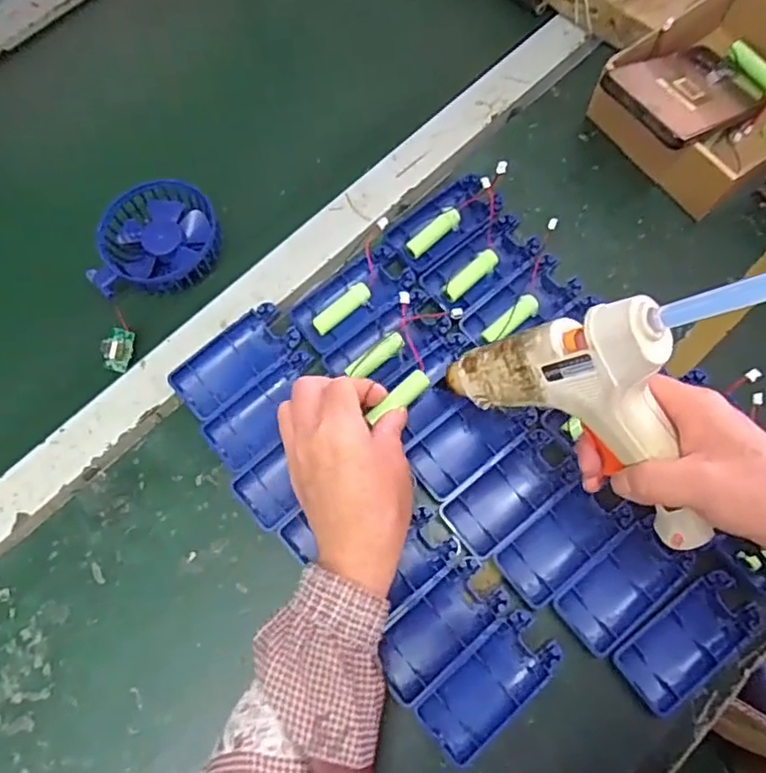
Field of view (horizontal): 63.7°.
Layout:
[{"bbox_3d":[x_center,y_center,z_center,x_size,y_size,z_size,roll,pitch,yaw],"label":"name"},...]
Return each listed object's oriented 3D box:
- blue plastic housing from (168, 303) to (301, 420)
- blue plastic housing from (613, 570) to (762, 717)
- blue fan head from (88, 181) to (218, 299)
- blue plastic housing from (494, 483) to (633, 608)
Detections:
[{"bbox_3d":[-0.108,-0.019,0.454,0.093,0.013,0.044,-39,75,-10],"label":"blue plastic housing"},{"bbox_3d":[0.196,0.163,0.395,0.094,0.010,0.045,-36,75,-10],"label":"blue plastic housing"},{"bbox_3d":[-0.175,-0.117,0.483,0.089,0.028,0.096,2,72,2],"label":"blue fan head"},{"bbox_3d":[0.121,0.103,0.413,0.089,0.013,0.041,-38,75,-10],"label":"blue plastic housing"}]

